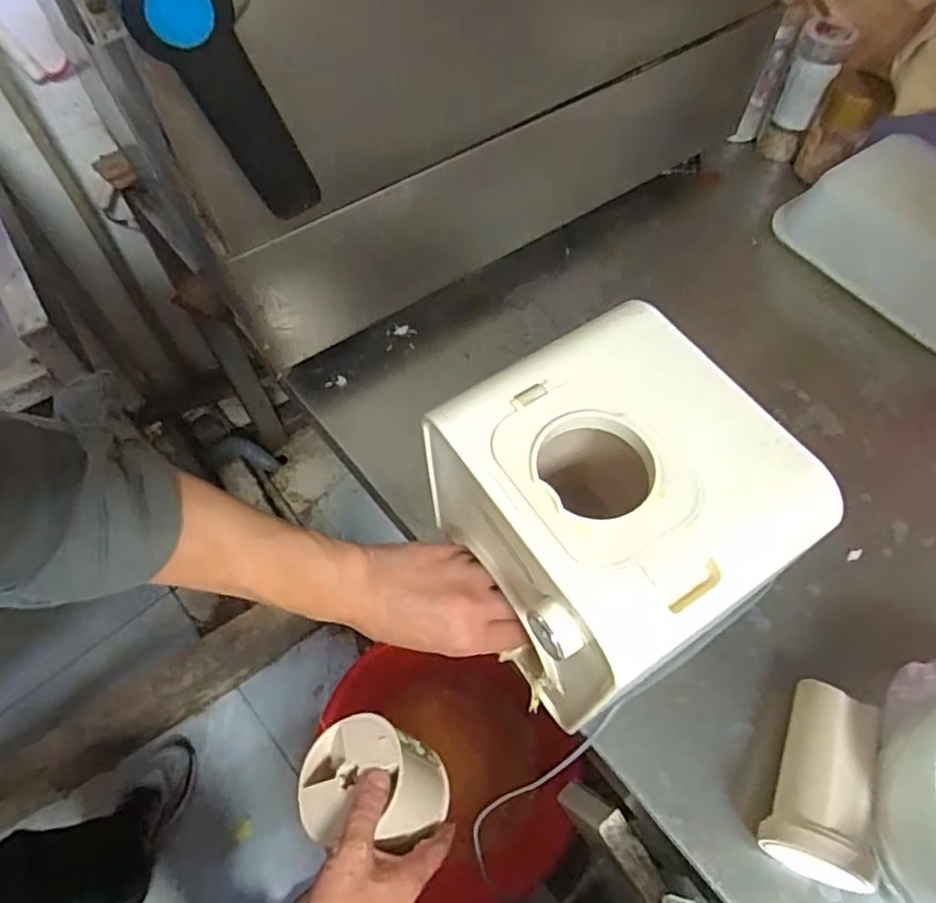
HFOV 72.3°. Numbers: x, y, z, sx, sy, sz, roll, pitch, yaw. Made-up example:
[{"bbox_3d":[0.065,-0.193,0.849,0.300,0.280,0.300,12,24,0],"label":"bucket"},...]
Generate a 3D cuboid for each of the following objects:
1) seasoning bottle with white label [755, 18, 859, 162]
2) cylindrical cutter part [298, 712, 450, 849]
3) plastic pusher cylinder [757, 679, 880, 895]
[{"bbox_3d":[0.416,-0.447,0.802,0.064,0.144,0.053,21,62,12],"label":"seasoning bottle with white label"},{"bbox_3d":[-0.079,0.295,0.555,0.099,0.102,0.093,-13,43,19],"label":"cylindrical cutter part"},{"bbox_3d":[0.251,0.228,0.453,0.065,0.056,0.125,19,62,11],"label":"plastic pusher cylinder"}]

